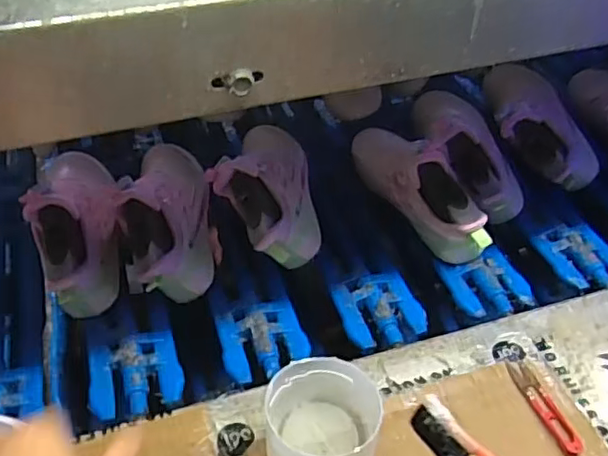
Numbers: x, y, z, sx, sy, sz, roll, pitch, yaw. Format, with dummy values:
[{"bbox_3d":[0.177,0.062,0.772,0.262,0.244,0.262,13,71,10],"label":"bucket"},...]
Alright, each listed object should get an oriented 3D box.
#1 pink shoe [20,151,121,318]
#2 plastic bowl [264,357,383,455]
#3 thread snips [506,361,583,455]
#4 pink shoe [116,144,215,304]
[{"bbox_3d":[-0.269,-0.016,0.718,0.097,0.115,0.278,-15,48,-15],"label":"pink shoe"},{"bbox_3d":[0.015,0.171,0.513,0.089,0.086,0.093,1,46,-1],"label":"plastic bowl"},{"bbox_3d":[0.228,0.170,0.572,0.023,0.010,0.100,-13,48,-13],"label":"thread snips"},{"bbox_3d":[-0.170,-0.024,0.744,0.104,0.096,0.275,-6,47,-7],"label":"pink shoe"}]

